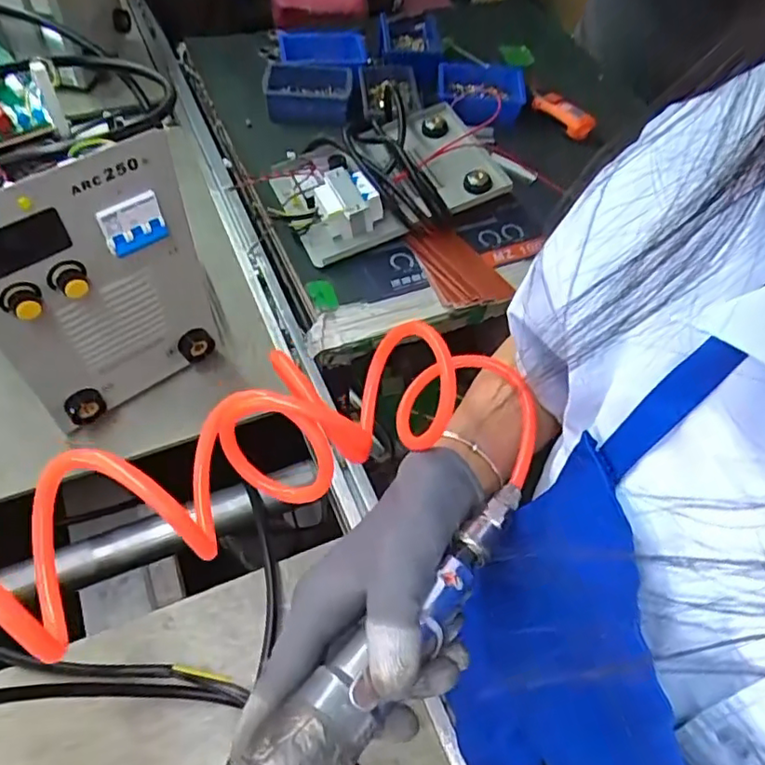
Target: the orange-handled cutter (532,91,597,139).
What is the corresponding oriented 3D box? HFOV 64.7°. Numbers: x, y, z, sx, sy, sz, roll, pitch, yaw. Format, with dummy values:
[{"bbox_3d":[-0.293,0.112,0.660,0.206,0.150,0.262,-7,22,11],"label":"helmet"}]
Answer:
[{"bbox_3d":[0.311,-0.461,1.036,0.109,0.019,0.058,35,59,3],"label":"orange-handled cutter"}]

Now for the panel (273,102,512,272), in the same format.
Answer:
[{"bbox_3d":[0.006,-0.304,0.874,0.298,0.078,0.211,-18,59,-16],"label":"panel"}]

